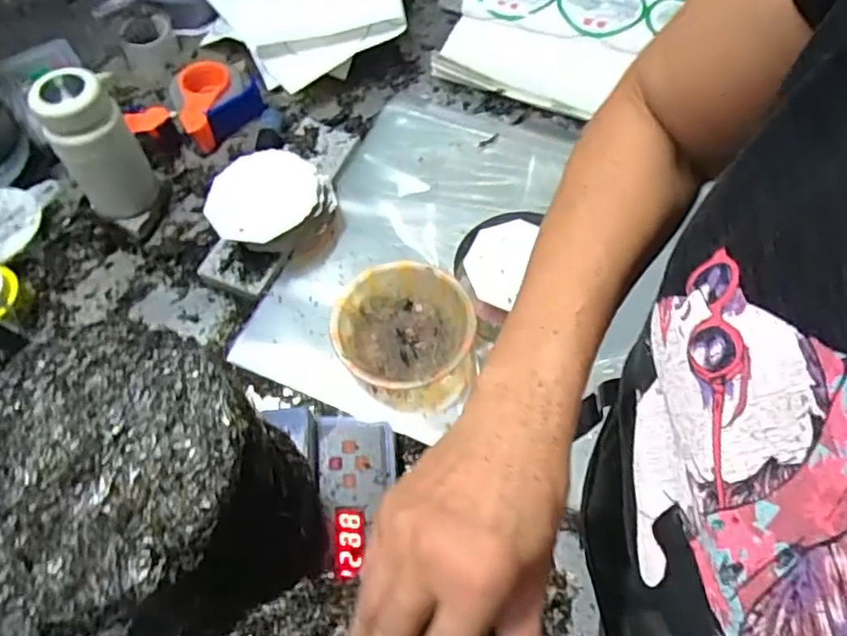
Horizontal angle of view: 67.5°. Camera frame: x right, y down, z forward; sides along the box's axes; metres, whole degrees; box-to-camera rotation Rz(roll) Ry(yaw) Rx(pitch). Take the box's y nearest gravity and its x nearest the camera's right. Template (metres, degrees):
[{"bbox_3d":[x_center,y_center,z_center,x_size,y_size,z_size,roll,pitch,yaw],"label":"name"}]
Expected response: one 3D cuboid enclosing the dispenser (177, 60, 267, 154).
[{"bbox_3d":[-0.344,-0.372,1.055,0.137,0.079,0.158,-20,63,-10],"label":"dispenser"}]

